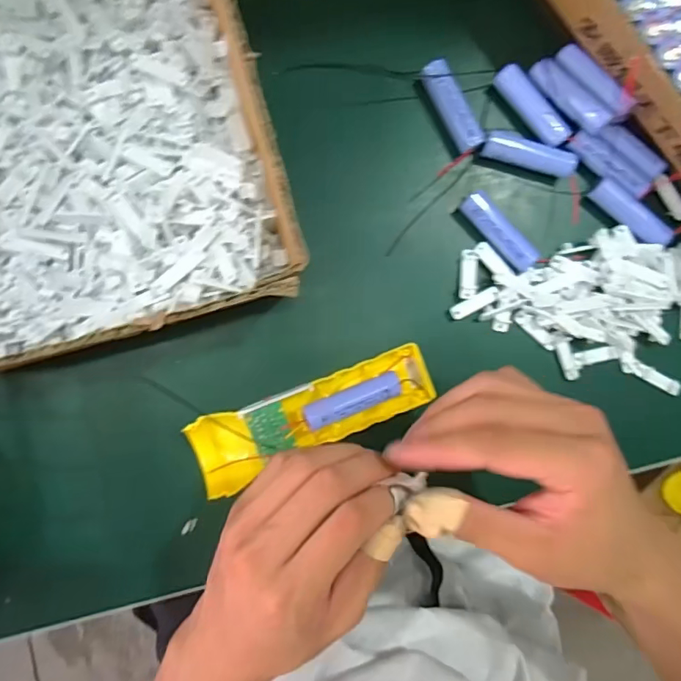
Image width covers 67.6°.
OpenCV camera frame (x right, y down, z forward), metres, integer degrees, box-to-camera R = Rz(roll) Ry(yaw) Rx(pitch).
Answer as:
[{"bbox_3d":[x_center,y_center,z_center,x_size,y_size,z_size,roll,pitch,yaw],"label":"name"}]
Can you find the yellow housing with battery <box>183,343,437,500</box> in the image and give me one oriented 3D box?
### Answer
[{"bbox_3d":[-0.018,0.049,0.341,0.163,0.033,0.050,-24,90,-7],"label":"yellow housing with battery"}]

